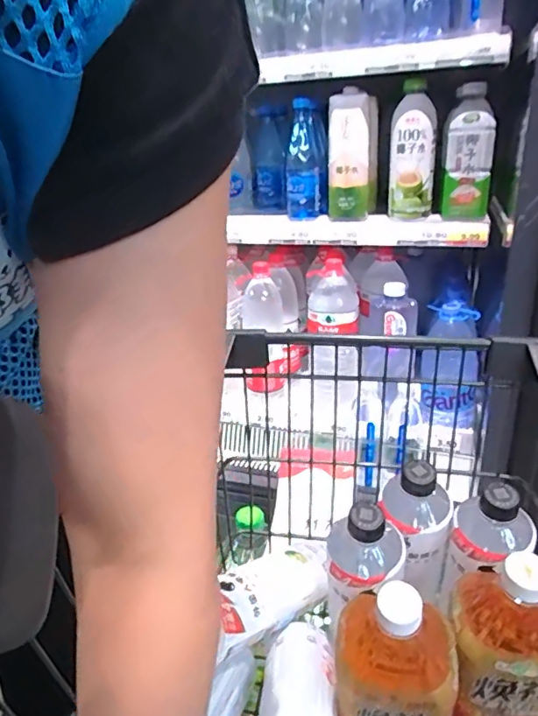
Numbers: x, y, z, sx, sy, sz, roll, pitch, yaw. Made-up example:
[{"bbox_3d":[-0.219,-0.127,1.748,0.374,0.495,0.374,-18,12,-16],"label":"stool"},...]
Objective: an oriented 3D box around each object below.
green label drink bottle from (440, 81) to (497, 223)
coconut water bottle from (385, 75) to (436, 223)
[{"bbox_3d":[0.377,-0.385,0.972,0.093,0.225,0.089,5,24,16],"label":"green label drink bottle"},{"bbox_3d":[0.280,-0.400,1.003,0.091,0.233,0.090,2,24,12],"label":"coconut water bottle"}]

